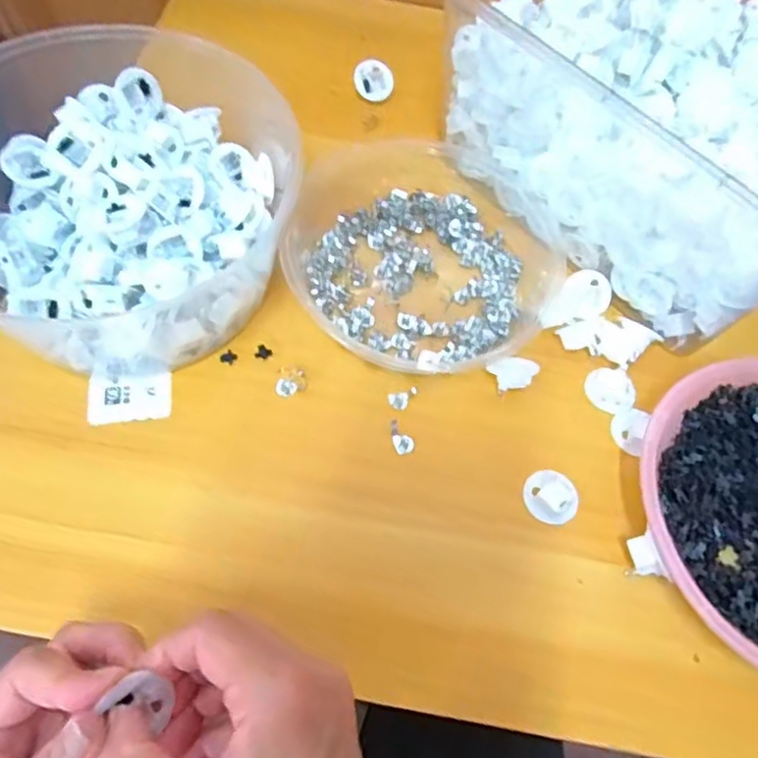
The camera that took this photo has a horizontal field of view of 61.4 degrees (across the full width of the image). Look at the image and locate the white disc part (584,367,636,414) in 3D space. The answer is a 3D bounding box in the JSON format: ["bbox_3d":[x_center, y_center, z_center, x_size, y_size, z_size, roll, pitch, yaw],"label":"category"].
[{"bbox_3d":[0.155,0.006,0.426,0.028,0.009,0.031,-35,70,-20],"label":"white disc part"}]

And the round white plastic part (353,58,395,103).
[{"bbox_3d":[-0.004,-0.252,0.540,0.035,0.004,0.034,-1,93,-17],"label":"round white plastic part"}]

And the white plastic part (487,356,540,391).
[{"bbox_3d":[0.088,-0.002,0.420,0.031,0.018,0.019,-4,63,-6],"label":"white plastic part"}]

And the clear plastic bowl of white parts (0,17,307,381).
[{"bbox_3d":[-0.167,-0.120,0.411,0.203,0.101,0.223,2,63,-3],"label":"clear plastic bowl of white parts"}]

